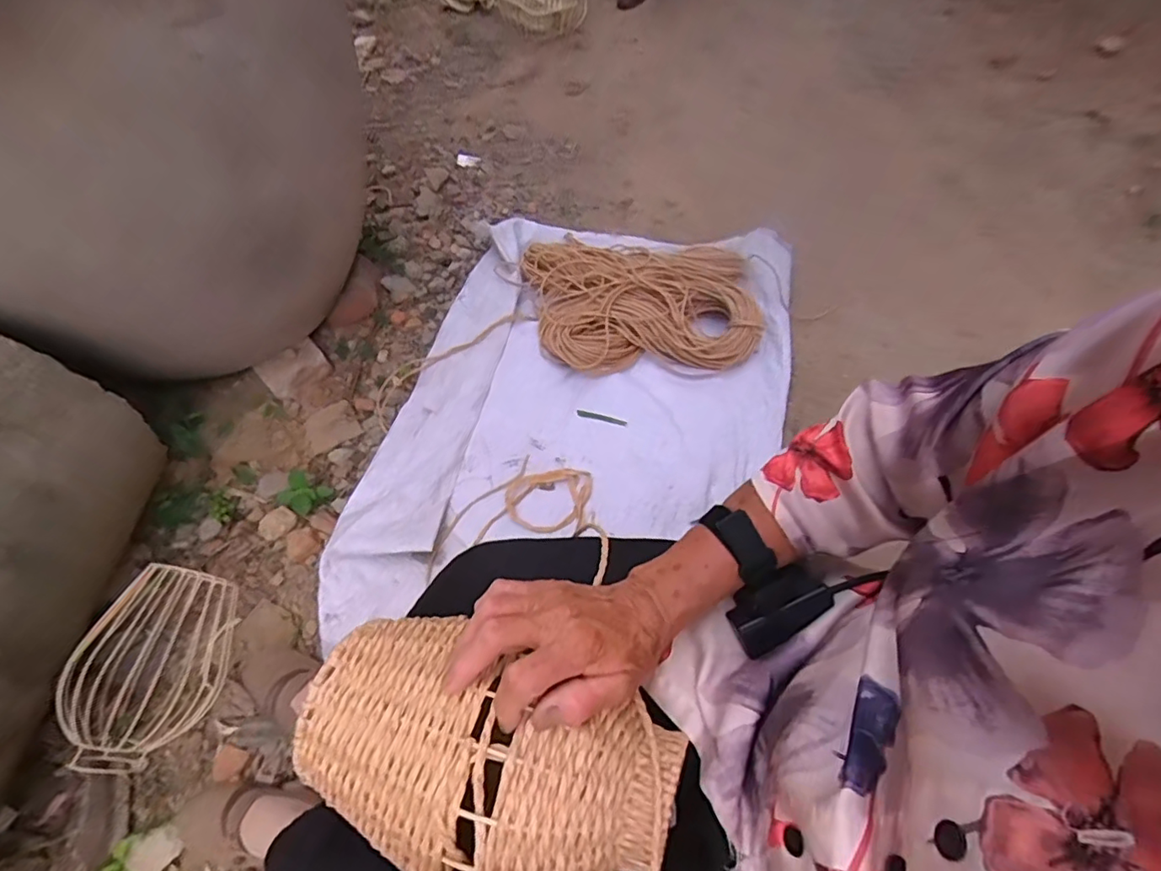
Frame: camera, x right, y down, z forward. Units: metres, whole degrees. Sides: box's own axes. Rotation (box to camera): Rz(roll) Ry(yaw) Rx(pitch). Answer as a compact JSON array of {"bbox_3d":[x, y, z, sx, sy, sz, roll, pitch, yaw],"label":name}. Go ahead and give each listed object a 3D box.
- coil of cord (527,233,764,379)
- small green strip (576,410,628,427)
[{"bbox_3d":[0.121,-0.290,1.187,0.475,0.071,0.390,-1,55,2],"label":"coil of cord"},{"bbox_3d":[0.041,-0.033,1.070,0.097,0.004,0.013,14,66,16],"label":"small green strip"}]

